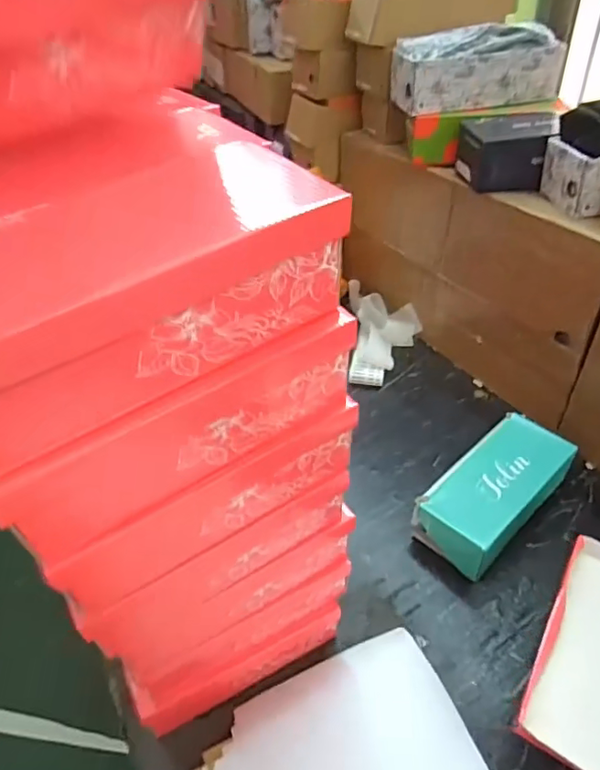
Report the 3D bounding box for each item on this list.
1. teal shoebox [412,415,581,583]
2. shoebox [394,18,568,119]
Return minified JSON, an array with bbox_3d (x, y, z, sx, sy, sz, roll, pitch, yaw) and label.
[{"bbox_3d":[0.333,0.183,0.939,0.297,0.108,0.140,-33,49,-27],"label":"teal shoebox"},{"bbox_3d":[0.344,-0.620,1.061,0.300,0.122,0.123,-12,43,-7],"label":"shoebox"}]

